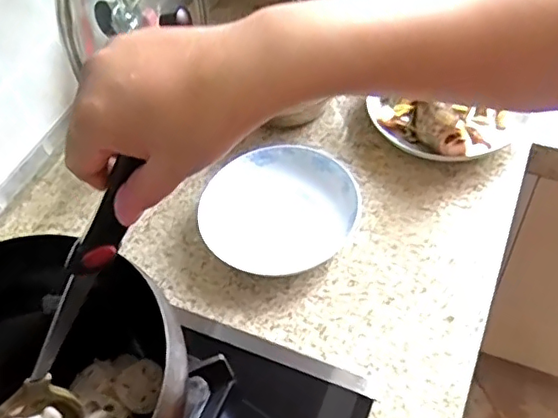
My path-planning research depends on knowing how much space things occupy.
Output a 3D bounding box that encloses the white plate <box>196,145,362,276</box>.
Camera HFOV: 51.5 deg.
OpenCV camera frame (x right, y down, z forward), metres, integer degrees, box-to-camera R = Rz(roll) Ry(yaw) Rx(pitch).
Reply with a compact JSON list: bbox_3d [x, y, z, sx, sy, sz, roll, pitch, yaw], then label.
[{"bbox_3d":[-0.006,-0.002,0.722,0.179,0.036,0.184,-4,58,6],"label":"white plate"}]

